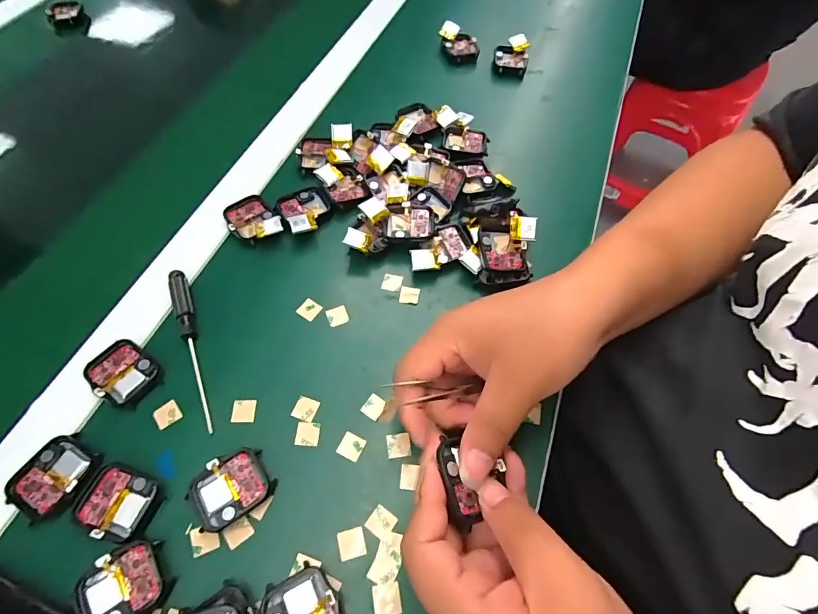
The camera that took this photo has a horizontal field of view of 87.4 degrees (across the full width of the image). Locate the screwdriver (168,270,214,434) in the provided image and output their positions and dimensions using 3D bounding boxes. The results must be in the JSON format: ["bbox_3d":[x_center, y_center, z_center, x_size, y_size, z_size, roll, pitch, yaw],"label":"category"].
[{"bbox_3d":[-0.158,0.028,0.311,0.012,0.015,0.129,-20,62,-12],"label":"screwdriver"}]

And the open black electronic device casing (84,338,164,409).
[{"bbox_3d":[-0.200,0.047,0.301,0.044,0.011,0.038,32,64,17],"label":"open black electronic device casing"}]

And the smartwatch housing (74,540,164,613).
[{"bbox_3d":[-0.160,0.154,0.235,0.040,0.011,0.037,-26,63,-15],"label":"smartwatch housing"}]

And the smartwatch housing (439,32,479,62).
[{"bbox_3d":[0.060,-0.308,0.508,0.042,0.011,0.044,0,60,-1],"label":"smartwatch housing"}]

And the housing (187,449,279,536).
[{"bbox_3d":[-0.111,0.112,0.264,0.046,0.010,0.037,-32,65,-18],"label":"housing"}]

